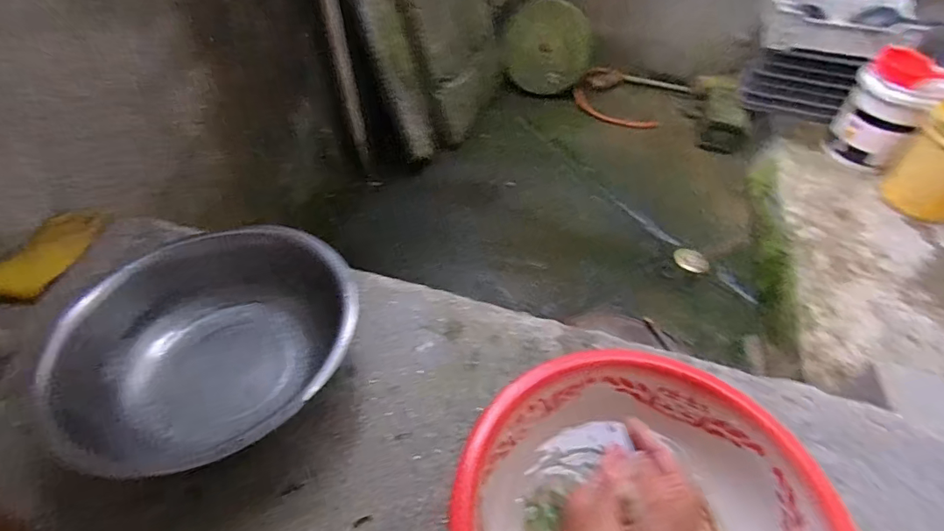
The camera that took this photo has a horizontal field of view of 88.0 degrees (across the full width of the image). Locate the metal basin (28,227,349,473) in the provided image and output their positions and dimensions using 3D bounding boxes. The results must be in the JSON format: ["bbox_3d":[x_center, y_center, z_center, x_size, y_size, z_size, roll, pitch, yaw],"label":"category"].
[{"bbox_3d":[-0.325,0.099,0.639,0.355,0.110,0.300,-14,51,-11],"label":"metal basin"}]

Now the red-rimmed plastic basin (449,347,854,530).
[{"bbox_3d":[0.165,0.259,0.471,0.340,0.116,0.319,0,49,0],"label":"red-rimmed plastic basin"}]

